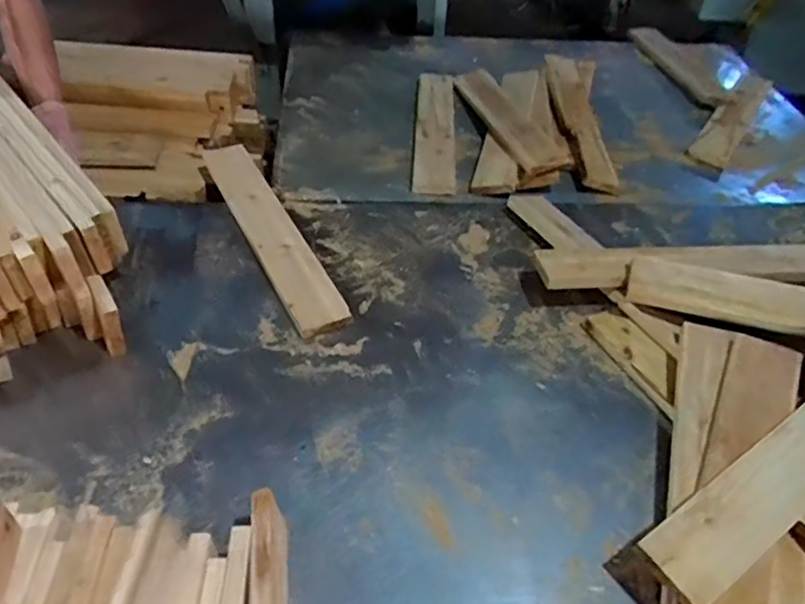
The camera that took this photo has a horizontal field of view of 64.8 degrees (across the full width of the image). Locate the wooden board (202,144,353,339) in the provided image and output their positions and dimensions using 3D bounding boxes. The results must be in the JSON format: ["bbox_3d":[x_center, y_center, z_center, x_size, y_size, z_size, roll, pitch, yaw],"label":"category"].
[{"bbox_3d":[-0.238,-0.137,1.105,0.086,0.025,0.546,-18,47,-22],"label":"wooden board"}]

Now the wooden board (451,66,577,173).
[{"bbox_3d":[0.228,-0.408,1.393,0.104,0.045,0.531,-27,40,3],"label":"wooden board"}]

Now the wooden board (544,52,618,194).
[{"bbox_3d":[0.403,-0.426,1.437,0.086,0.031,0.478,-1,49,-2],"label":"wooden board"}]

